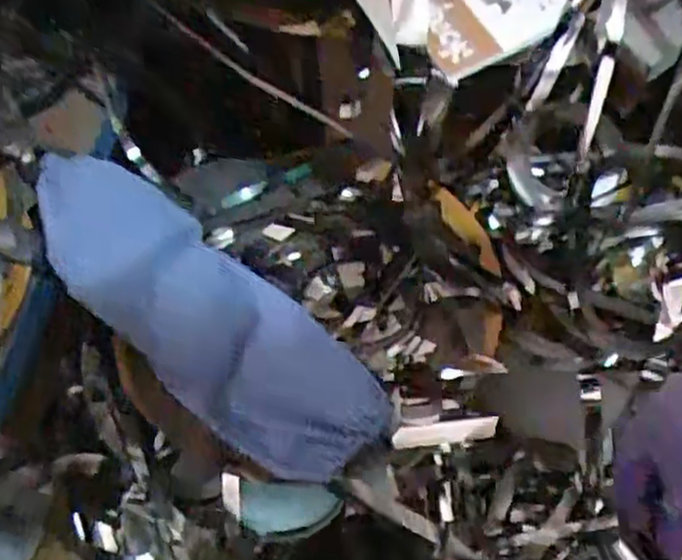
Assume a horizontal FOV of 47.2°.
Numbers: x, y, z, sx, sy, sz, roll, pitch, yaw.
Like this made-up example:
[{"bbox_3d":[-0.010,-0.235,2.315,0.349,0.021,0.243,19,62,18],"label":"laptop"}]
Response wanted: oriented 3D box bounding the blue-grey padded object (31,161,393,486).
[{"bbox_3d":[-0.136,0.020,0.730,0.400,0.081,0.137,41,65,12],"label":"blue-grey padded object"}]

